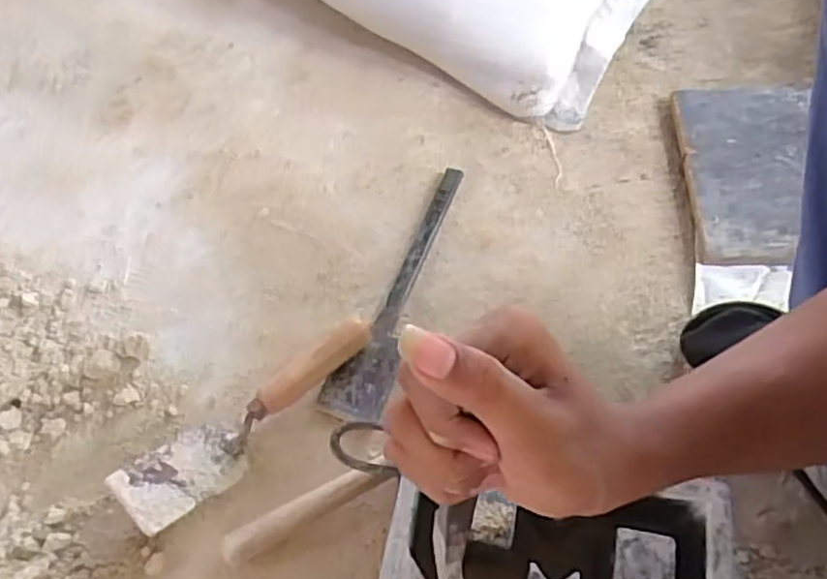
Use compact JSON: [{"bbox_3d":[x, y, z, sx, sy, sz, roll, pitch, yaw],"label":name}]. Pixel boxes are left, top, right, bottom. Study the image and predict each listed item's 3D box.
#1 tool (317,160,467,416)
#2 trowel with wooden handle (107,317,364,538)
[{"bbox_3d":[-0.017,-0.010,0.732,0.062,0.014,0.316,13,61,12],"label":"tool"},{"bbox_3d":[-0.151,0.115,0.647,0.069,0.052,0.261,39,69,24],"label":"trowel with wooden handle"}]

